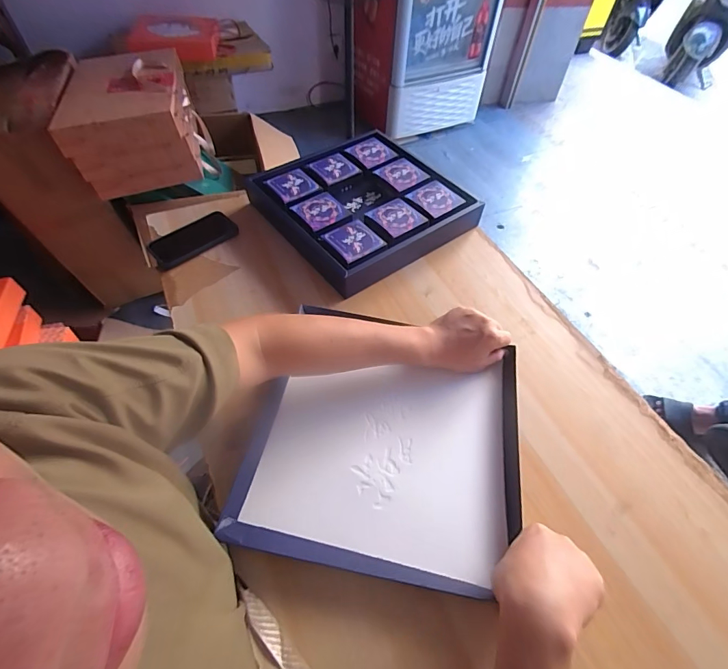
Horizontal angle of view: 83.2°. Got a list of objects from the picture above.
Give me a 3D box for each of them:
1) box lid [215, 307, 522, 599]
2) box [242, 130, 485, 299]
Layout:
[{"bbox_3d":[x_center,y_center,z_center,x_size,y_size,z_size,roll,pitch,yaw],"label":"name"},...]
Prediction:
[{"bbox_3d":[0.036,0.128,0.566,0.349,0.033,0.360,10,54,4],"label":"box lid"},{"bbox_3d":[-0.001,-0.269,0.846,0.338,0.077,0.354,-32,61,-24],"label":"box"}]

